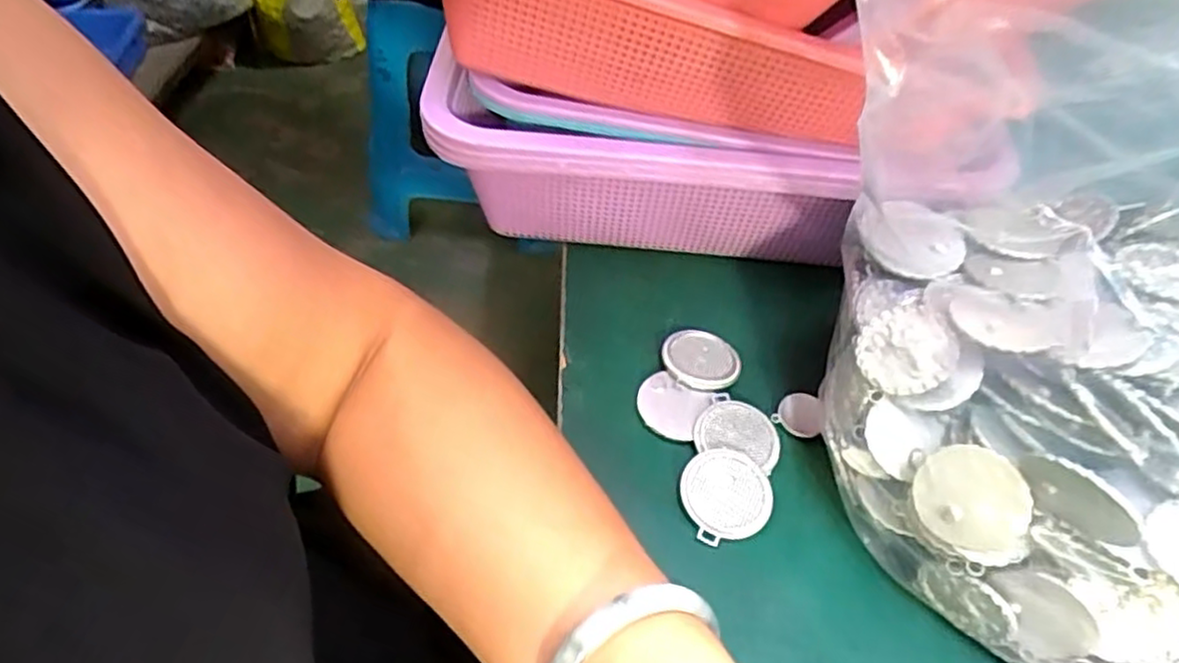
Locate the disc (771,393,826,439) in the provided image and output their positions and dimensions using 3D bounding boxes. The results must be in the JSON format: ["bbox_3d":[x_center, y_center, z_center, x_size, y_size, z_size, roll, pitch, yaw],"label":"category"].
[{"bbox_3d":[0.104,0.041,0.346,0.023,0.006,0.022,2,51,-3],"label":"disc"}]

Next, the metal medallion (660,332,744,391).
[{"bbox_3d":[0.057,0.013,0.362,0.040,0.005,0.038,1,51,-4],"label":"metal medallion"}]

